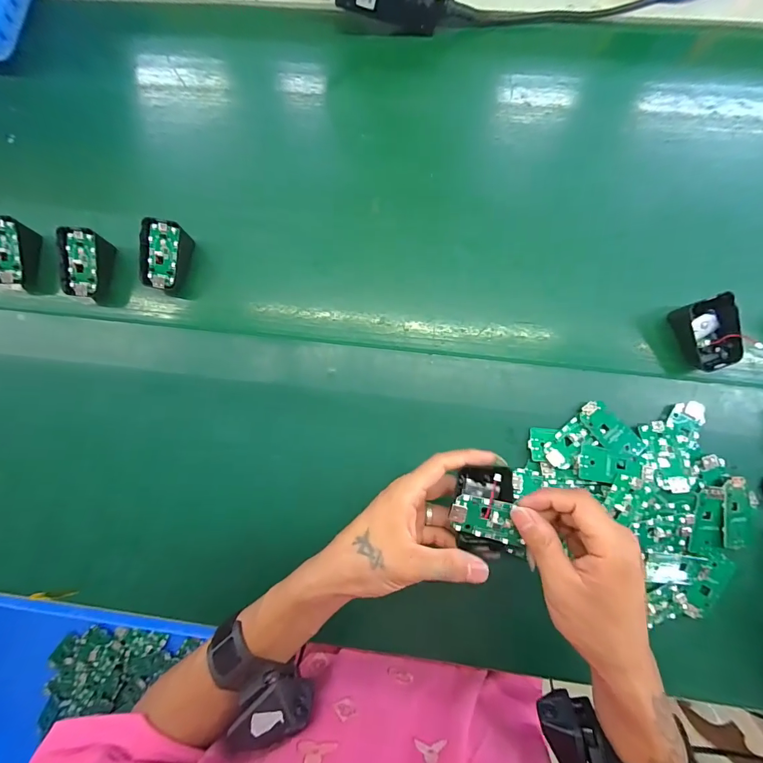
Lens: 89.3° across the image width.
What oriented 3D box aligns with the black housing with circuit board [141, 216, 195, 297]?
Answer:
[{"bbox_3d":[-0.233,-0.133,0.414,0.041,0.046,0.065,15,82,5],"label":"black housing with circuit board"}]

